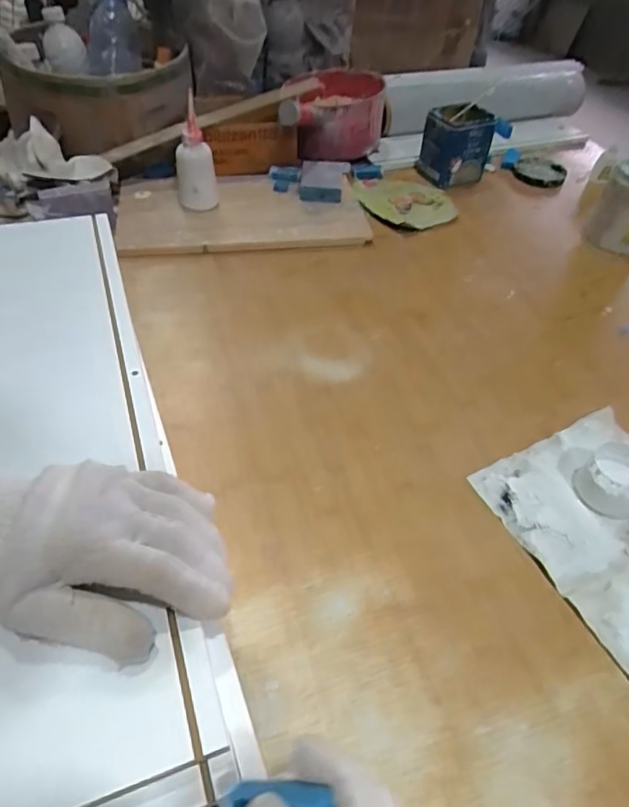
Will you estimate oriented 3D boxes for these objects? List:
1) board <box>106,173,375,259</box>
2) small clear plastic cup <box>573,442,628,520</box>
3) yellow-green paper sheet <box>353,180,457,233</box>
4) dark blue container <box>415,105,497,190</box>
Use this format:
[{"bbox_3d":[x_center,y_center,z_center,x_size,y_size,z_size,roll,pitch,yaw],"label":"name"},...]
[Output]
[{"bbox_3d":[-0.123,-0.327,0.882,0.401,0.021,0.235,-4,48,-8],"label":"board"},{"bbox_3d":[0.298,0.075,0.516,0.067,0.042,0.062,2,48,-2],"label":"small clear plastic cup"},{"bbox_3d":[0.161,-0.354,0.925,0.164,0.011,0.161,-9,49,-12],"label":"yellow-green paper sheet"},{"bbox_3d":[0.265,-0.473,0.976,0.094,0.115,0.098,-30,56,-27],"label":"dark blue container"}]

